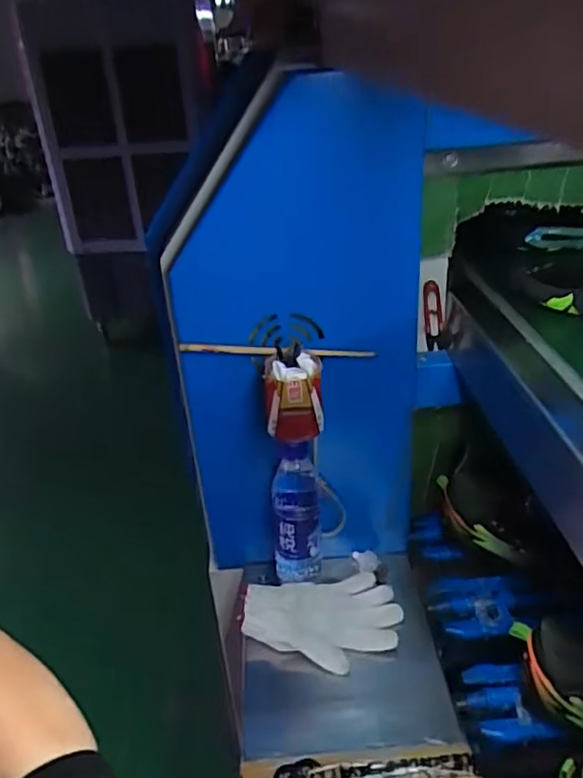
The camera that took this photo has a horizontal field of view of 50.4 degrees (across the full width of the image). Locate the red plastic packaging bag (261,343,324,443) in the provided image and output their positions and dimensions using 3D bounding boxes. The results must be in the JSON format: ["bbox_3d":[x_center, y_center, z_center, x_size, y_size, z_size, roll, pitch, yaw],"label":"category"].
[{"bbox_3d":[0.004,0.007,0.716,0.064,0.087,0.067,-2,29,5],"label":"red plastic packaging bag"}]

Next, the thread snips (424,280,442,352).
[{"bbox_3d":[0.172,-0.088,0.756,0.022,0.090,0.010,4,30,16],"label":"thread snips"}]

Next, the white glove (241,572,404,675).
[{"bbox_3d":[0.041,0.288,0.780,0.198,0.043,0.122,-10,29,-9],"label":"white glove"}]

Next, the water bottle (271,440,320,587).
[{"bbox_3d":[0.004,0.156,0.819,0.064,0.209,0.072,-4,29,1],"label":"water bottle"}]

